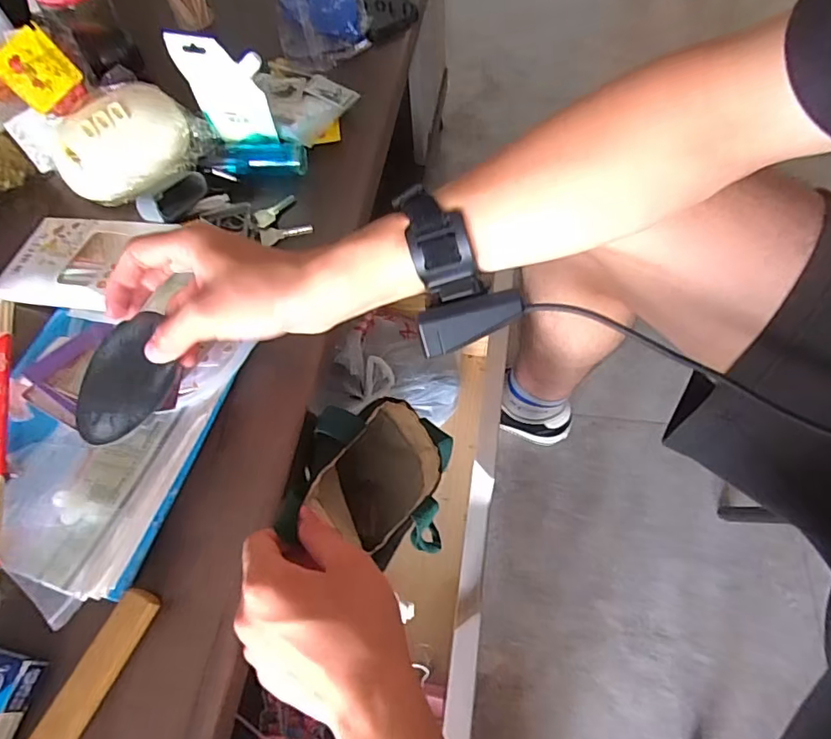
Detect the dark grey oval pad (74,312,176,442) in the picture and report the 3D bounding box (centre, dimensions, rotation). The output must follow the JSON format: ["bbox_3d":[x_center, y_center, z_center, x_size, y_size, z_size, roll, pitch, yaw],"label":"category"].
[{"bbox_3d":[-0.204,0.007,0.365,0.078,0.008,0.090,-33,57,10],"label":"dark grey oval pad"}]

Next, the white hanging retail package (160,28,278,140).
[{"bbox_3d":[-0.184,-0.268,0.504,0.085,0.093,0.012,9,52,5],"label":"white hanging retail package"}]

